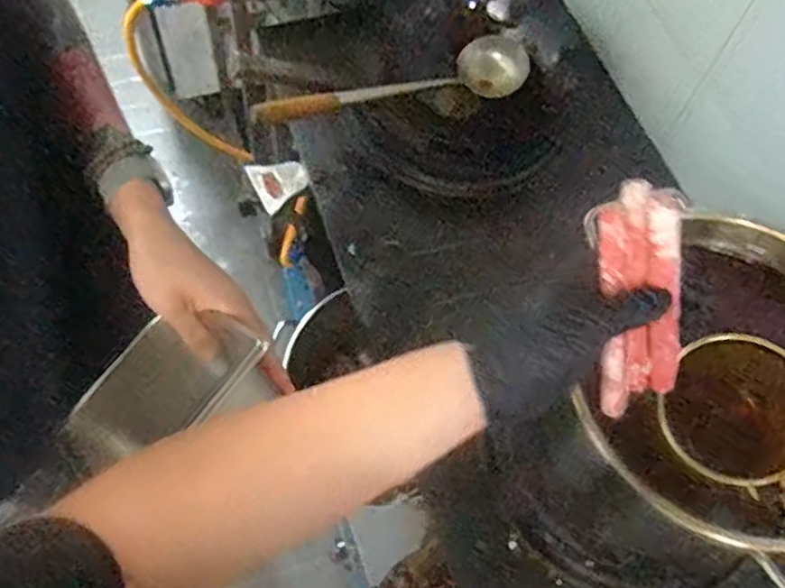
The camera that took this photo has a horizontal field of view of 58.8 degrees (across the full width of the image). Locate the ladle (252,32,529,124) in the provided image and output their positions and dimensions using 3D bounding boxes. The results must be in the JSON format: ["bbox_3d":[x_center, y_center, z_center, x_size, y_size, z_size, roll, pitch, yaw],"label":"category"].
[{"bbox_3d":[0.010,-0.278,0.973,0.433,0.079,0.085,-26,67,-29],"label":"ladle"}]

